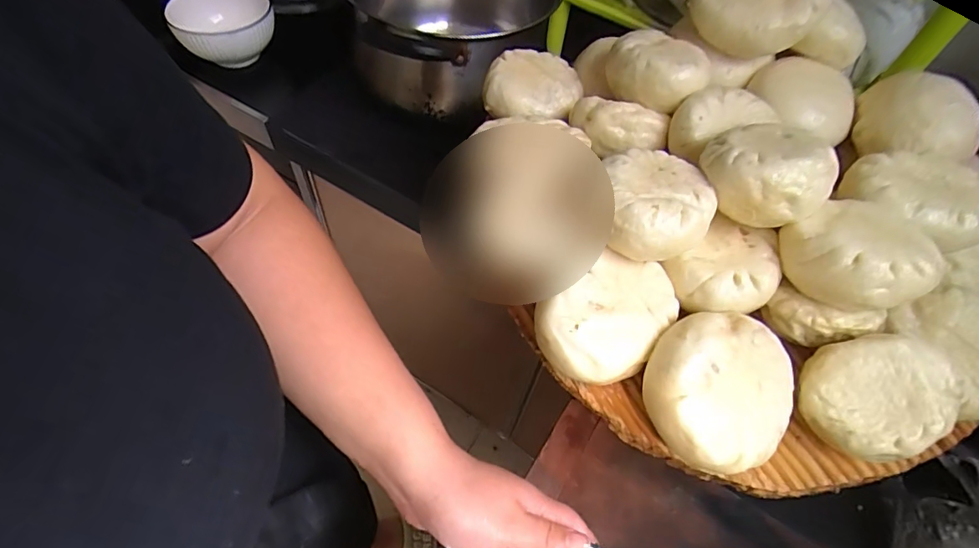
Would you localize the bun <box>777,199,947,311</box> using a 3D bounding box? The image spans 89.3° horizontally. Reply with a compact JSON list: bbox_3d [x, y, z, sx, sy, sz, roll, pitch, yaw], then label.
[{"bbox_3d":[0.232,-0.010,0.313,0.071,0.039,0.071,2,56,-3],"label":"bun"}]

